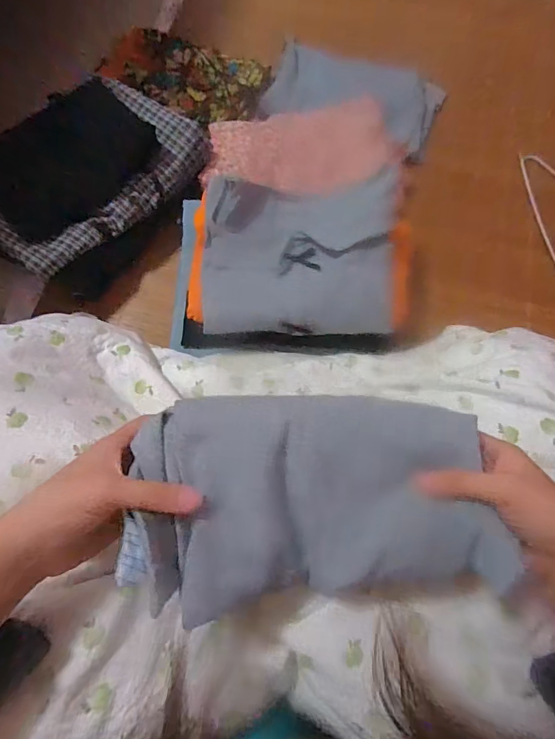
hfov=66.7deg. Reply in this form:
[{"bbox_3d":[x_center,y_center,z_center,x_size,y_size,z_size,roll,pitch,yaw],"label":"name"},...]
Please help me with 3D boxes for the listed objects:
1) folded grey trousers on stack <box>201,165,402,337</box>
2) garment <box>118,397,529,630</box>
[{"bbox_3d":[0.029,-0.147,0.533,0.232,0.030,0.199,0,89,1],"label":"folded grey trousers on stack"},{"bbox_3d":[0.025,0.088,0.303,0.250,0.026,0.141,-3,72,-3],"label":"garment"}]

